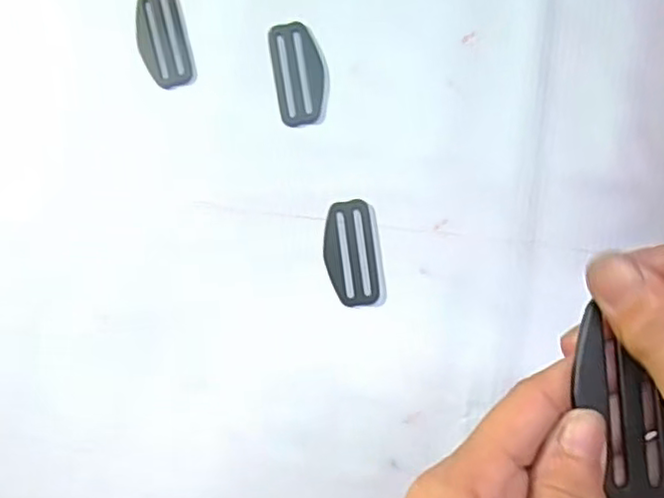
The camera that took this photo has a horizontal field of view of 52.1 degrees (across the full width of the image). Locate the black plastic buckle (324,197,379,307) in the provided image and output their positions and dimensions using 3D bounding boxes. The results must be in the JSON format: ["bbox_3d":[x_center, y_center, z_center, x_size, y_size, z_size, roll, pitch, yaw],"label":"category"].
[{"bbox_3d":[0.010,0.002,0.390,0.029,0.004,0.060,-7,87,9],"label":"black plastic buckle"}]

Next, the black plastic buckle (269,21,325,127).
[{"bbox_3d":[-0.020,-0.103,0.397,0.030,0.004,0.061,-8,87,9],"label":"black plastic buckle"}]

